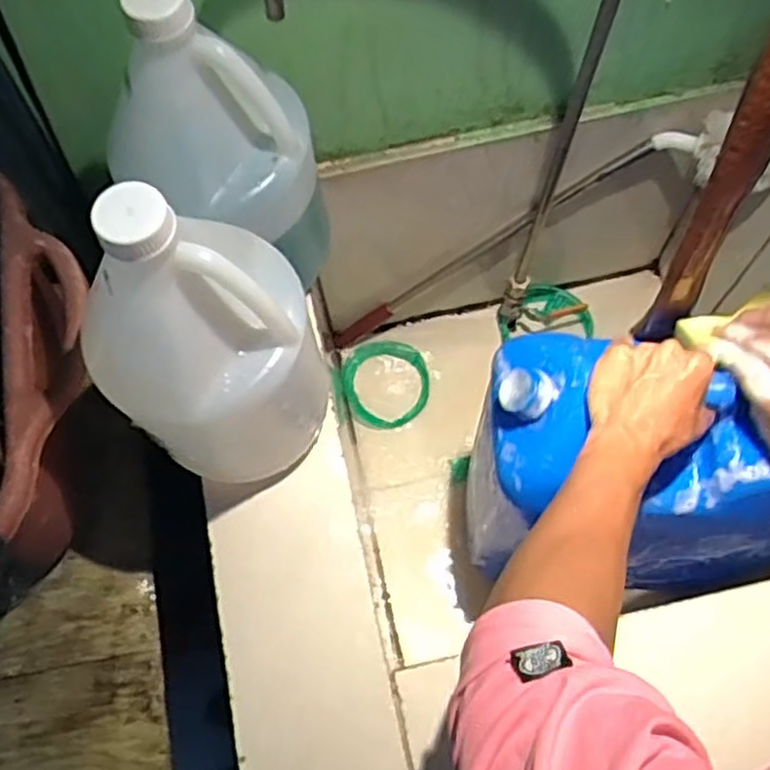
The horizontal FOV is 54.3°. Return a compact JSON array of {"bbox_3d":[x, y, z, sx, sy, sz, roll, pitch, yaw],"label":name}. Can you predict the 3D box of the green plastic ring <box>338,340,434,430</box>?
[{"bbox_3d":[0.002,-0.009,1.041,0.123,0.021,0.127,-1,67,2],"label":"green plastic ring"}]

